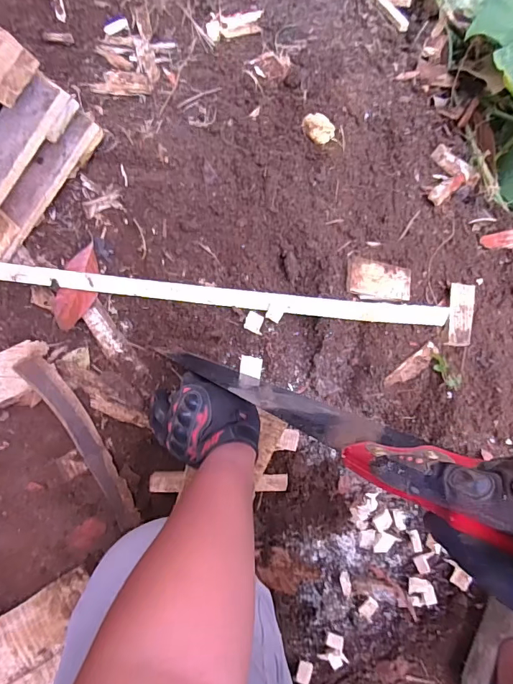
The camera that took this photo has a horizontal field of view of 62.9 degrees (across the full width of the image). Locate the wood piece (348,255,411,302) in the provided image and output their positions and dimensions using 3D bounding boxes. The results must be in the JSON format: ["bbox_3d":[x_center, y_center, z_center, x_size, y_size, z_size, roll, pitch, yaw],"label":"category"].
[{"bbox_3d":[0.174,-0.087,0.593,0.090,0.013,0.056,7,85,-8],"label":"wood piece"}]

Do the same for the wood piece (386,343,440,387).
[{"bbox_3d":[0.218,0.036,0.586,0.088,0.006,0.023,-39,79,-4],"label":"wood piece"}]

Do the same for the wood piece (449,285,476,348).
[{"bbox_3d":[0.294,-0.038,0.600,0.037,0.007,0.089,8,85,-5],"label":"wood piece"}]

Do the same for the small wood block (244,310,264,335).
[{"bbox_3d":[-0.002,-0.027,0.594,0.028,0.005,0.026,25,97,4],"label":"small wood block"}]

